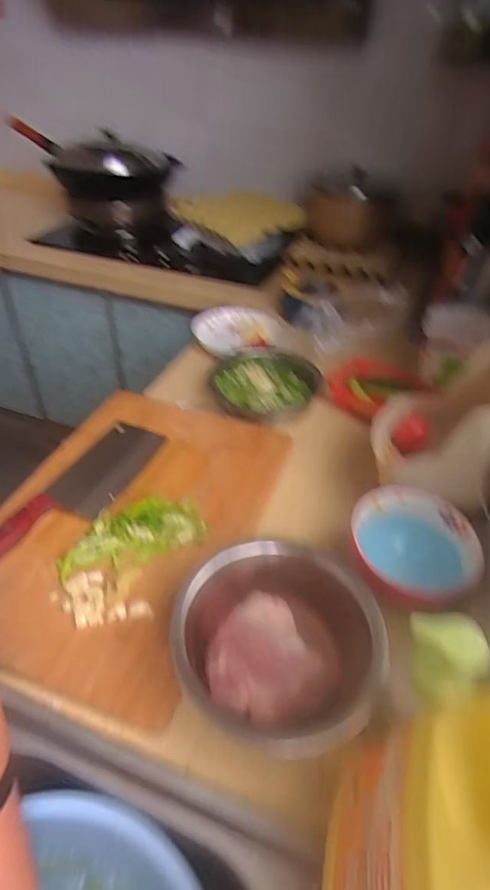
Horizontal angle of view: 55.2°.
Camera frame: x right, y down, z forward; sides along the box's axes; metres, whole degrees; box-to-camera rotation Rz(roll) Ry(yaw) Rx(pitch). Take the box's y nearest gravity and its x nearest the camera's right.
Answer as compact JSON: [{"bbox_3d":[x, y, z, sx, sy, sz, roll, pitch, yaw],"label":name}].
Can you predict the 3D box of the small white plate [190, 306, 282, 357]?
[{"bbox_3d":[-0.019,-0.230,0.948,0.176,0.034,0.182,2,42,-1],"label":"small white plate"}]

